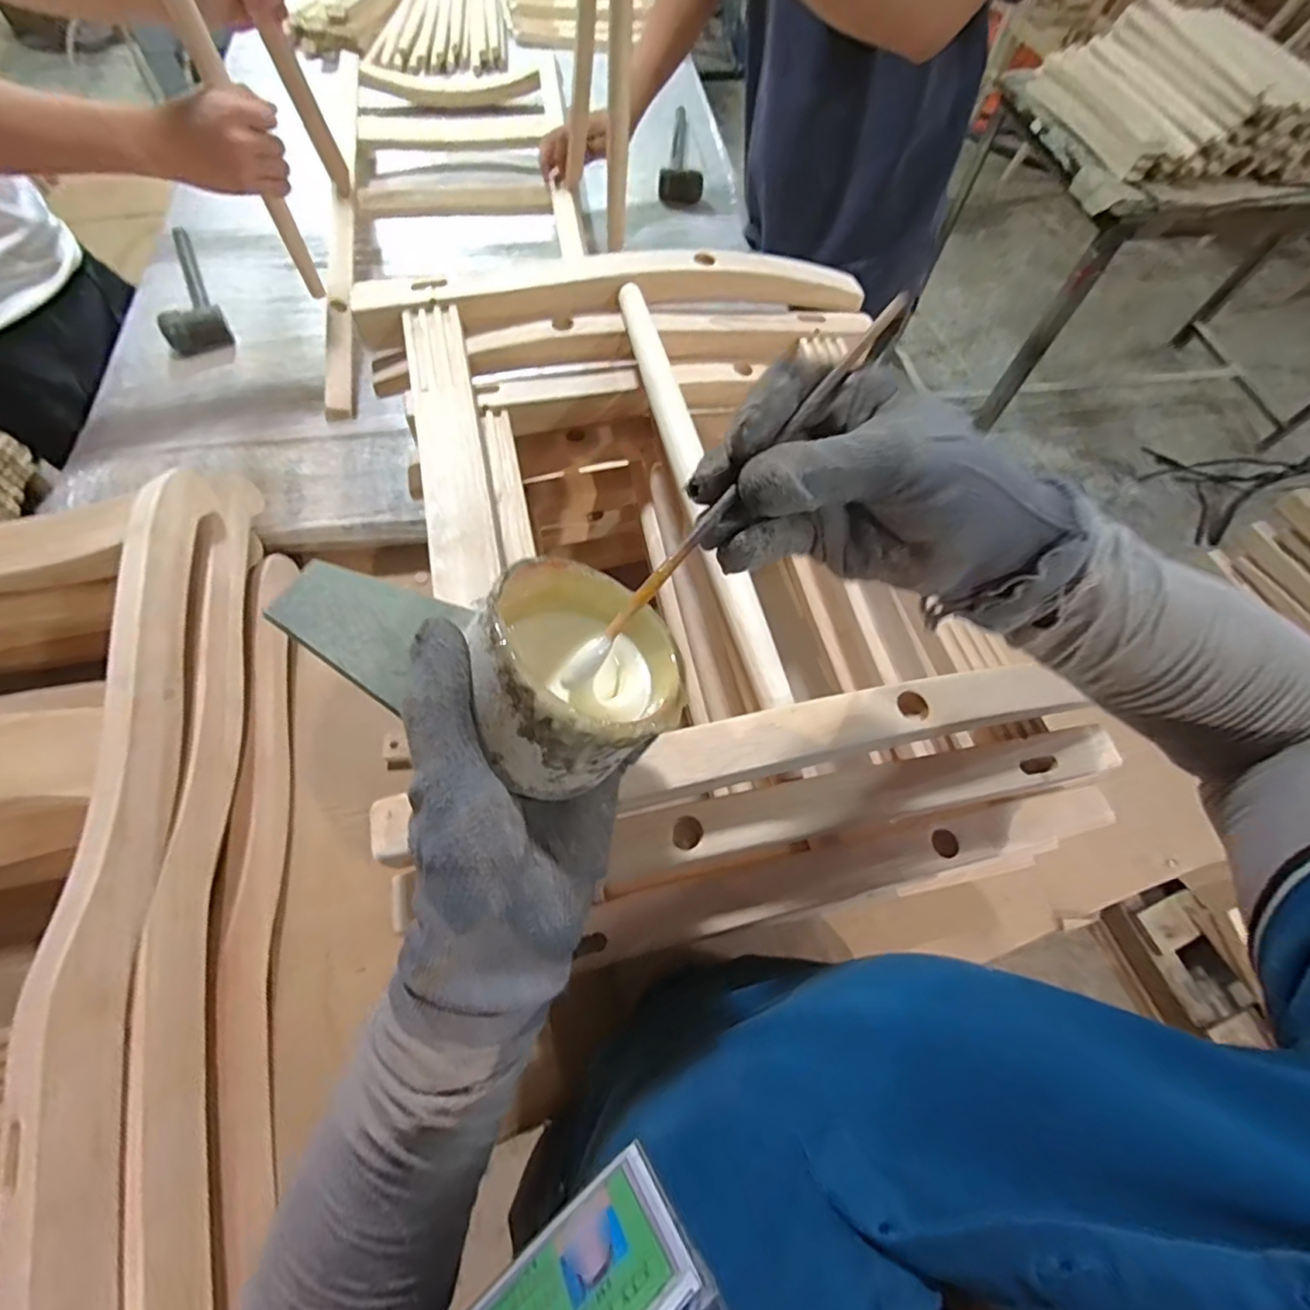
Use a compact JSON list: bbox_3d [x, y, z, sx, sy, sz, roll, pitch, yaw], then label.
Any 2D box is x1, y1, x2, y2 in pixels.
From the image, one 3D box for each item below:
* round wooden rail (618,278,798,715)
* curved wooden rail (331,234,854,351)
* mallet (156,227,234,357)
[{"bbox_3d":[0.023,-0.135,0.422,0.025,0.018,0.376,-10,64,-9],"label":"round wooden rail"},{"bbox_3d":[-0.025,-0.315,0.516,0.444,0.051,0.043,-9,64,-8],"label":"curved wooden rail"},{"bbox_3d":[-0.713,-0.559,0.889,0.085,0.045,0.315,-28,68,-16],"label":"mallet"}]

